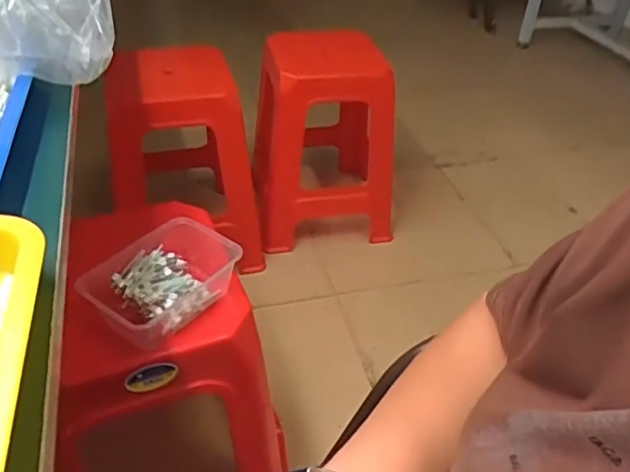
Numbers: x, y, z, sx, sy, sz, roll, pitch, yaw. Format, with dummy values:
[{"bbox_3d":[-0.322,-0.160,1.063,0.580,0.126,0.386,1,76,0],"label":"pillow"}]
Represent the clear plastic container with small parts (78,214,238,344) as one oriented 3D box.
[{"bbox_3d":[-0.186,0.053,0.691,0.119,0.056,0.175,26,43,25],"label":"clear plastic container with small parts"}]

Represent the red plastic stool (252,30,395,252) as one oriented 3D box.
[{"bbox_3d":[0.010,-0.250,1.507,0.349,0.470,0.349,-5,39,-11],"label":"red plastic stool"}]

